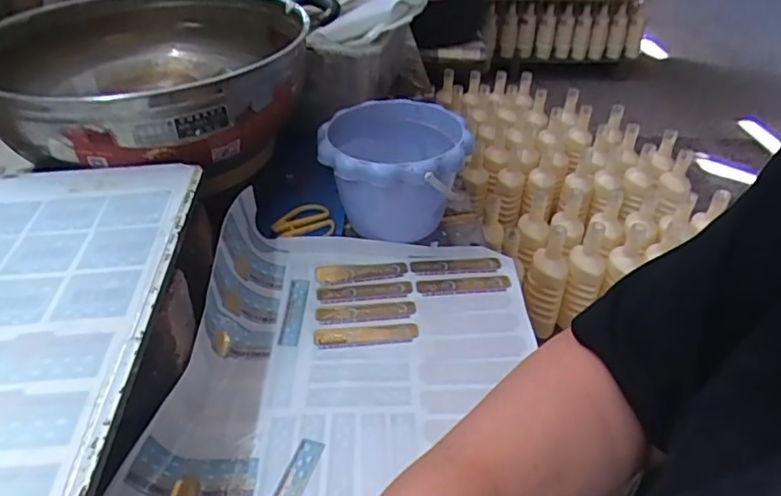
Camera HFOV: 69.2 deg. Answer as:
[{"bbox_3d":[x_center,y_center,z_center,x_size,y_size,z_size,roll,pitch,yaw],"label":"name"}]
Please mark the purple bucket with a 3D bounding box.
[{"bbox_3d":[0.004,-0.076,0.623,0.148,0.121,0.156,2,38,-1],"label":"purple bucket"}]

